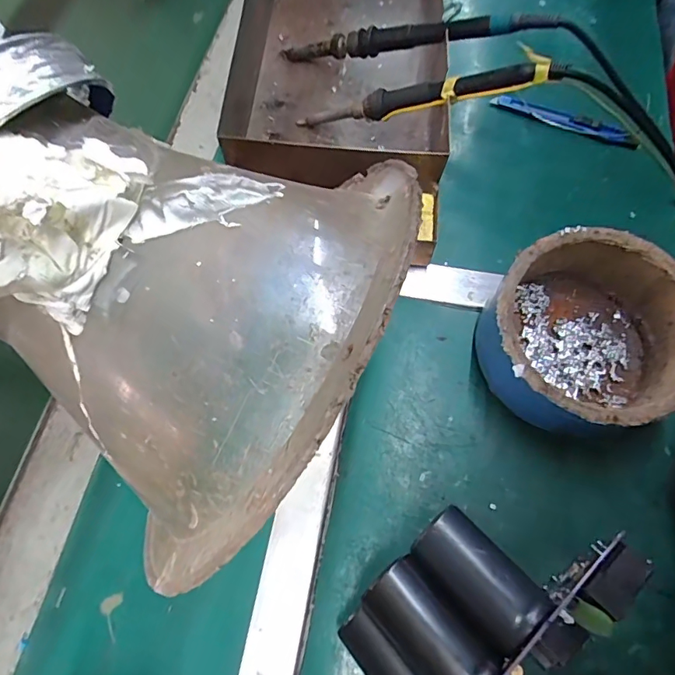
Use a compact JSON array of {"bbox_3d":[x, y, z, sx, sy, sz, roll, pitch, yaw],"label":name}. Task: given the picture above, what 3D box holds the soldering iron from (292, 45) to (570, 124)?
[{"bbox_3d":[0.059,-0.182,0.347,0.197,0.023,0.022,0,66,25],"label":"soldering iron"}]

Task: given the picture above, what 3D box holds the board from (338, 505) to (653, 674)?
[{"bbox_3d":[0.065,0.136,0.238,0.122,0.077,0.078,-35,71,-13],"label":"board"}]

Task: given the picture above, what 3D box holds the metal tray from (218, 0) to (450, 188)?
[{"bbox_3d":[0.000,-0.239,0.392,0.169,0.068,0.271,3,67,2],"label":"metal tray"}]

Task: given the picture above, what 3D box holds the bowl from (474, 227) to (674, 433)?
[{"bbox_3d":[0.157,0.001,0.300,0.117,0.070,0.115,0,67,0],"label":"bowl"}]

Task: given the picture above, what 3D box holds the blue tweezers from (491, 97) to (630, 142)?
[{"bbox_3d":[0.195,-0.192,0.404,0.117,0.010,0.017,21,69,8],"label":"blue tweezers"}]

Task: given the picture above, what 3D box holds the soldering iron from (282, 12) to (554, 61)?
[{"bbox_3d":[0.052,-0.246,0.376,0.228,0.017,0.019,11,66,27],"label":"soldering iron"}]

